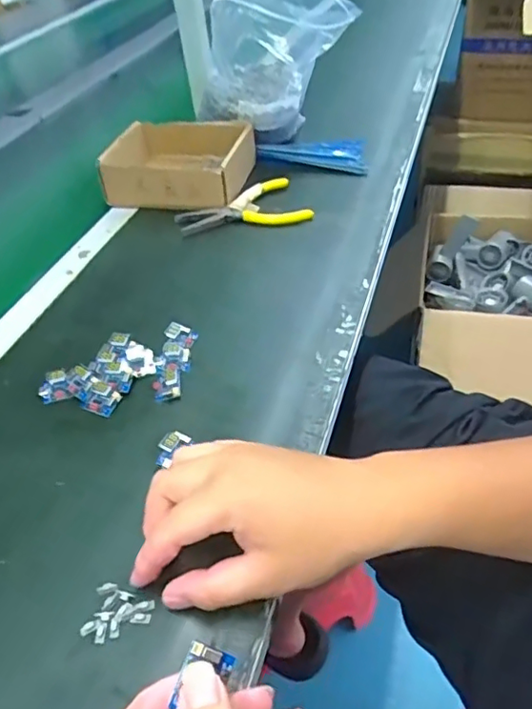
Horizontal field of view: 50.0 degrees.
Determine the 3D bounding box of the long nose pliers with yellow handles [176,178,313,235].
[{"bbox_3d":[-0.030,-0.169,0.672,0.144,0.016,0.088,-15,43,-9],"label":"long nose pliers with yellow handles"}]

